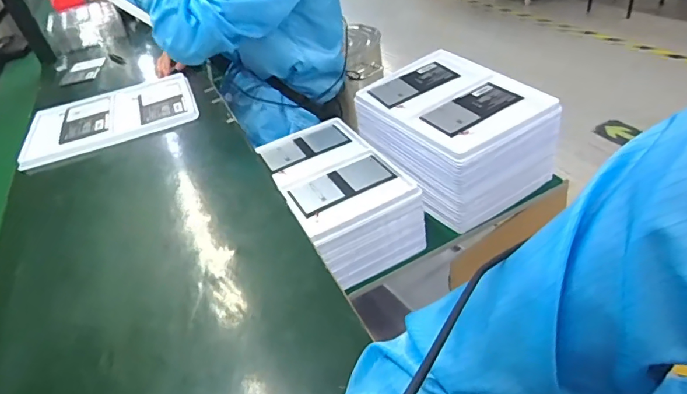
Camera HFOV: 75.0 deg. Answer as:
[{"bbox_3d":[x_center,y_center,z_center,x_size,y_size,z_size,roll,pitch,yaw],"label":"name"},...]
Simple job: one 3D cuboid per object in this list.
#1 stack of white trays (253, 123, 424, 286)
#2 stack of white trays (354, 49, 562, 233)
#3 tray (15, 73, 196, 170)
[{"bbox_3d":[-0.017,-0.003,0.861,0.196,0.128,0.324,-25,39,-16],"label":"stack of white trays"},{"bbox_3d":[0.216,-0.128,0.913,0.247,0.179,0.332,-29,41,-20],"label":"stack of white trays"},{"bbox_3d":[-0.467,-0.163,0.910,0.319,0.020,0.269,-20,39,-13],"label":"tray"}]

